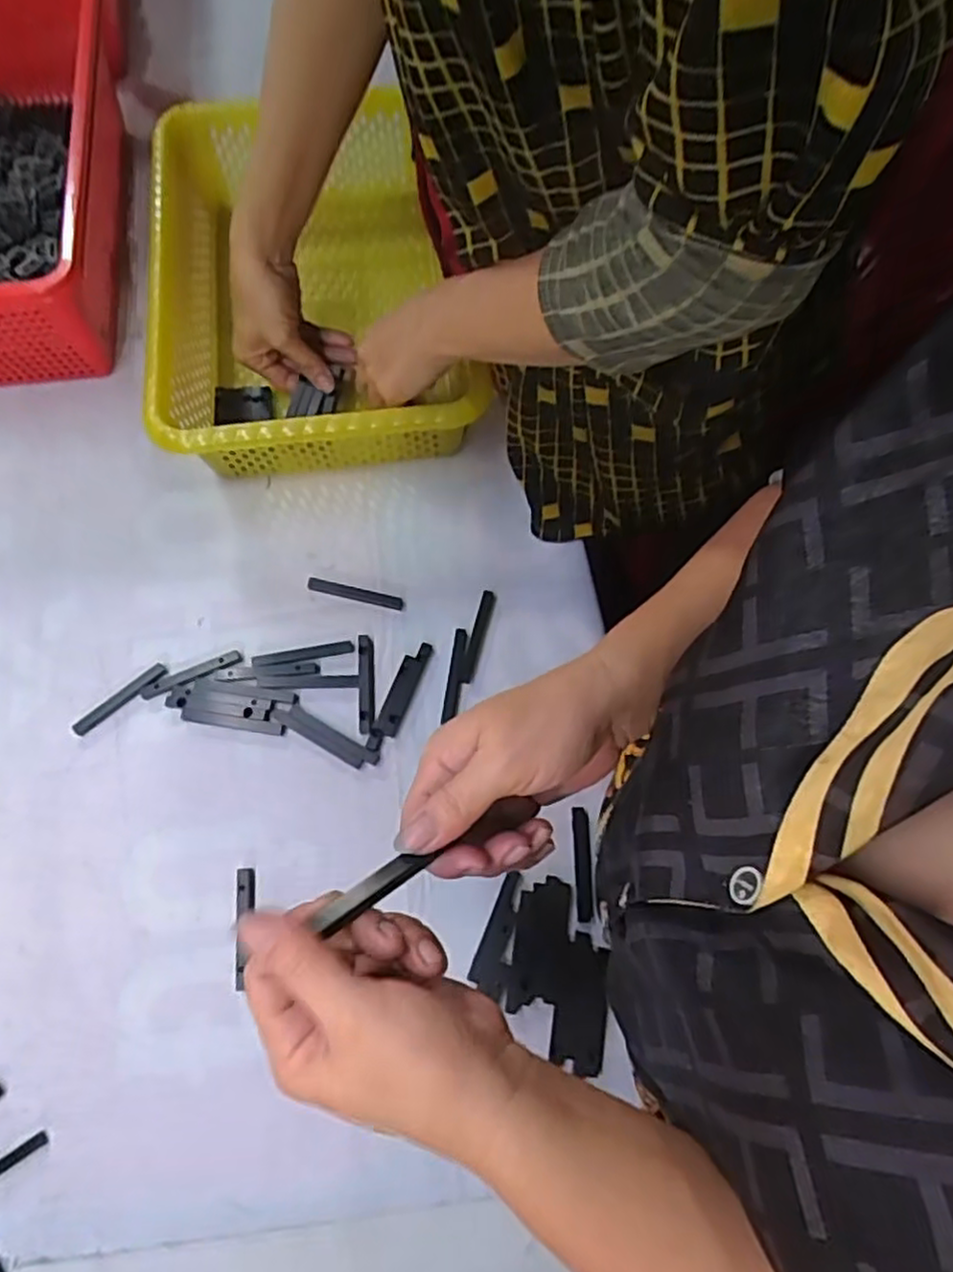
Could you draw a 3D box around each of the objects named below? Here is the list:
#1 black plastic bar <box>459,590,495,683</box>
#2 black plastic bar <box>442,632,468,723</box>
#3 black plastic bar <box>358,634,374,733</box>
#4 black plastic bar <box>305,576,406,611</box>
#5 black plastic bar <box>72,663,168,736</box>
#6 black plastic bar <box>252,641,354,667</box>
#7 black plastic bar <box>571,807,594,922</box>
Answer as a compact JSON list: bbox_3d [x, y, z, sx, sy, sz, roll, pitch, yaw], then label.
[{"bbox_3d":[0.000,0.000,0.543,0.010,0.005,0.075,16,72,5],"label":"black plastic bar"},{"bbox_3d":[-0.016,0.029,0.532,0.010,0.007,0.070,8,72,2],"label":"black plastic bar"},{"bbox_3d":[-0.083,0.035,0.527,0.012,0.004,0.075,-3,72,-1],"label":"black plastic bar"},{"bbox_3d":[-0.095,-0.034,0.552,0.075,0.006,0.011,13,72,4],"label":"black plastic bar"},{"bbox_3d":[-0.266,0.046,0.526,0.076,0.004,0.012,-38,76,-12],"label":"black plastic bar"},{"bbox_3d":[-0.132,0.013,0.533,0.075,0.004,0.013,-11,72,-4],"label":"black plastic bar"},{"bbox_3d":[0.074,0.157,0.487,0.012,0.006,0.074,-1,72,-1],"label":"black plastic bar"}]

